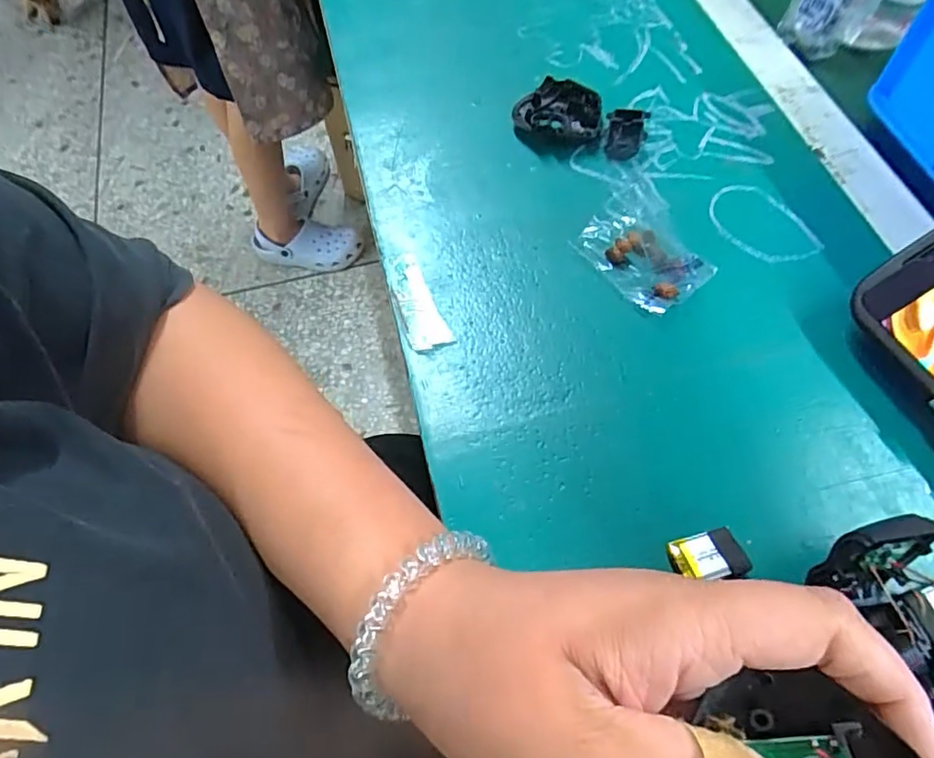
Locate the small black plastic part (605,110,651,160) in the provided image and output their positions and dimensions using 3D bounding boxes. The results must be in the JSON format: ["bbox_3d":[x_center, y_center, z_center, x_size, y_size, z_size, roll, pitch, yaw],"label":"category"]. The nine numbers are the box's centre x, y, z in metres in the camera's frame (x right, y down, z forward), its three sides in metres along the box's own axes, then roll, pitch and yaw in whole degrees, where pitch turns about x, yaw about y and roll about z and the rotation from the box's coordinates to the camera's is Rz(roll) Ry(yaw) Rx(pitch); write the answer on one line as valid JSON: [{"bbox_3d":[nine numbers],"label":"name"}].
[{"bbox_3d":[0.110,-0.168,0.381,0.028,0.014,0.038,5,63,4],"label":"small black plastic part"}]

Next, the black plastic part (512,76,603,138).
[{"bbox_3d":[0.065,-0.189,0.392,0.058,0.018,0.044,21,66,12],"label":"black plastic part"}]

